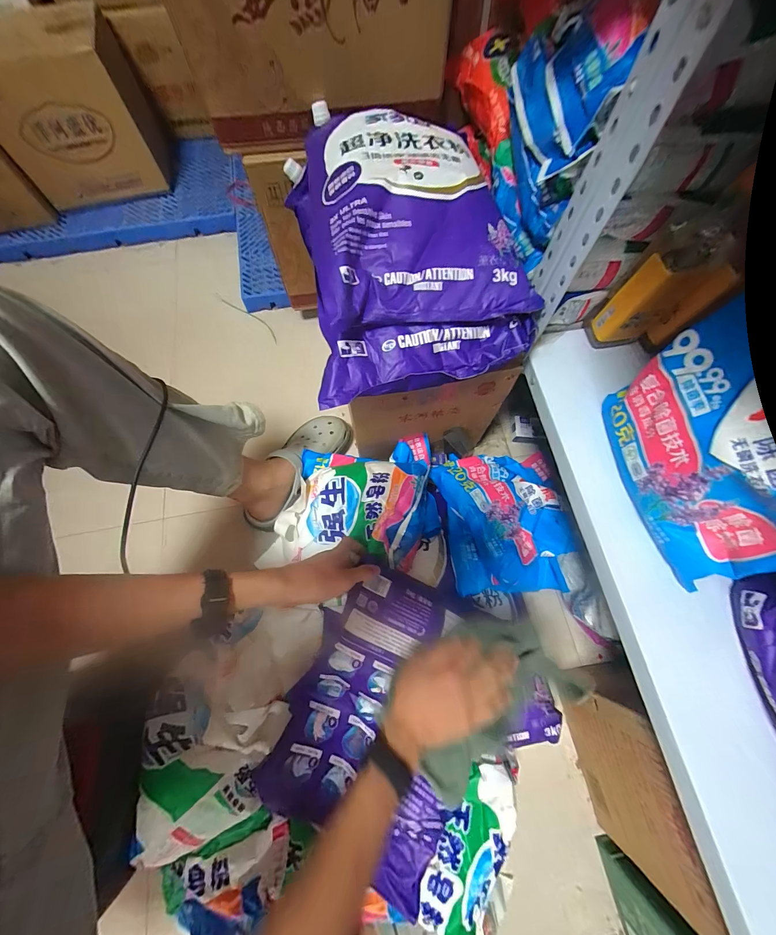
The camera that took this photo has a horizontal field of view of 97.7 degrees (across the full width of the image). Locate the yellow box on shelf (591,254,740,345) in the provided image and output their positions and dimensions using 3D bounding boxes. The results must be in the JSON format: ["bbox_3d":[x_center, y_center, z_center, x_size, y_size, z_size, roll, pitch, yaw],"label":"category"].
[{"bbox_3d":[0.353,-0.215,0.443,0.111,0.117,0.040,-3,70,-2],"label":"yellow box on shelf"}]

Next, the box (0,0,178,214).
[{"bbox_3d":[-0.830,-0.939,0.901,0.344,0.296,0.276,-11,71,-5],"label":"box"}]

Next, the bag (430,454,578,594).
[{"bbox_3d":[0.222,0.102,0.652,0.251,0.118,0.262,-5,70,-3],"label":"bag"}]

